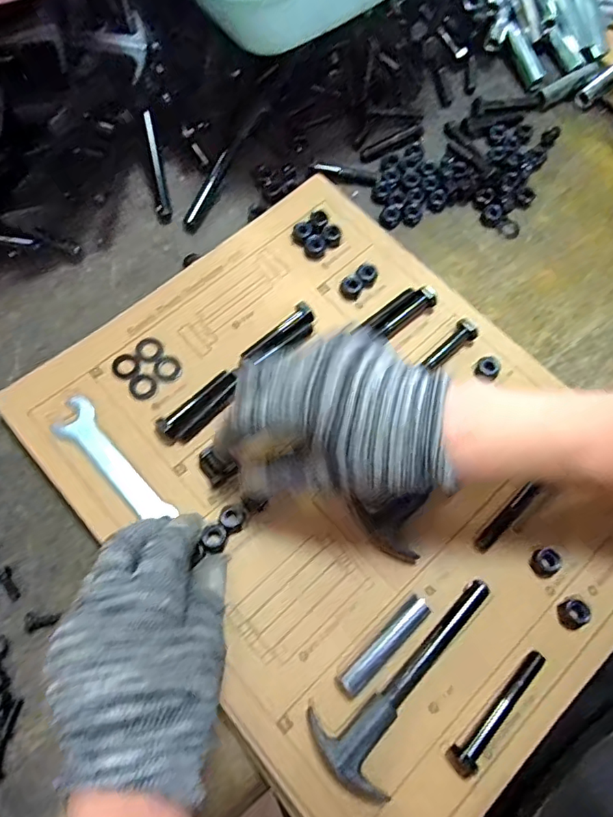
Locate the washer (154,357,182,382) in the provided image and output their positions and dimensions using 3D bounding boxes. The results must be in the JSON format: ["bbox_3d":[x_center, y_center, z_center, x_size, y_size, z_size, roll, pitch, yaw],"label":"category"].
[{"bbox_3d":[-0.097,-0.028,0.373,0.018,0.004,0.019,1,70,-2],"label":"washer"}]

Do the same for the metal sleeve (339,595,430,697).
[{"bbox_3d":[0.045,0.135,0.306,0.064,0.015,0.014,-43,77,-15],"label":"metal sleeve"}]

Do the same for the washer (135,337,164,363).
[{"bbox_3d":[-0.111,-0.042,0.377,0.019,0.004,0.020,1,70,-2],"label":"washer"}]

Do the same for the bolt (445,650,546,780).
[{"bbox_3d":[0.107,0.167,0.294,0.077,0.017,0.015,-42,77,-15],"label":"bolt"}]

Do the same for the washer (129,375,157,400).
[{"bbox_3d":[-0.113,-0.015,0.367,0.018,0.004,0.019,1,70,-2],"label":"washer"}]

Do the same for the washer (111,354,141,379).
[{"bbox_3d":[-0.126,-0.030,0.372,0.018,0.004,0.020,-34,75,-13],"label":"washer"}]

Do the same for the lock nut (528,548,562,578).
[{"bbox_3d":[0.147,0.095,0.329,0.016,0.007,0.016,1,70,-2],"label":"lock nut"}]

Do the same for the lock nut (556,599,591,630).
[{"bbox_3d":[0.159,0.122,0.316,0.016,0.010,0.014,-22,73,-10],"label":"lock nut"}]

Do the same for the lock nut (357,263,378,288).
[{"bbox_3d":[0.046,-0.099,0.397,0.016,0.008,0.016,1,70,-2],"label":"lock nut"}]

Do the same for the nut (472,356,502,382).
[{"bbox_3d":[0.126,-0.028,0.372,0.017,0.009,0.015,39,73,11],"label":"nut"}]

